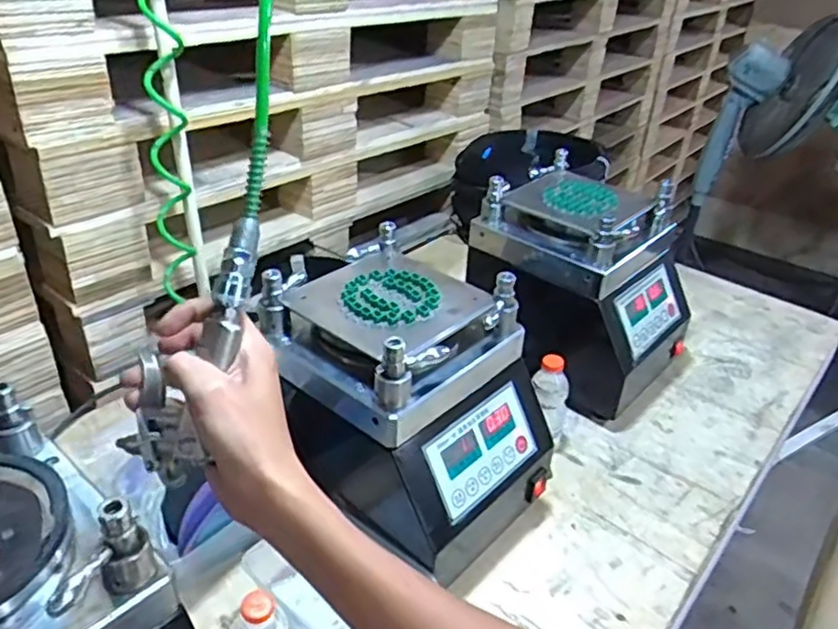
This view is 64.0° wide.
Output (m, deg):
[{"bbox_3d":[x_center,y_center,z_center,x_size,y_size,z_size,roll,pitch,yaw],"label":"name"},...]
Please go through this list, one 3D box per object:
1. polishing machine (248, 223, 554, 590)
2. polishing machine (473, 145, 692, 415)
[{"bbox_3d":[-0.013,0.106,0.771,0.279,0.283,0.218,29,40,33],"label":"polishing machine"},{"bbox_3d":[0.245,-0.041,1.015,0.271,0.294,0.210,31,42,35],"label":"polishing machine"}]

